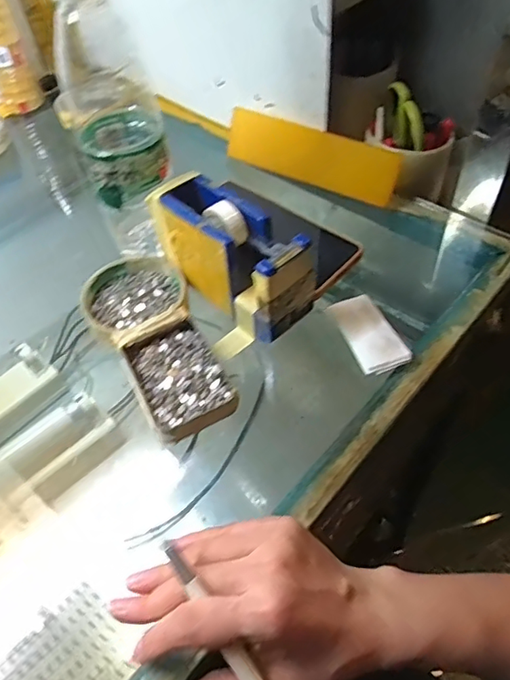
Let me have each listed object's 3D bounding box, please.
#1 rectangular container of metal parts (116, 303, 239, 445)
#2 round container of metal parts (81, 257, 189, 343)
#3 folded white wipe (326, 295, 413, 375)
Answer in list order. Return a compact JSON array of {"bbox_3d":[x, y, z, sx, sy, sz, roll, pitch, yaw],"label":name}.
[{"bbox_3d":[-0.056,0.022,0.383,0.060,0.015,0.096,-24,53,-14],"label":"rectangular container of metal parts"},{"bbox_3d":[-0.096,-0.035,0.426,0.080,0.012,0.078,-3,51,4],"label":"round container of metal parts"},{"bbox_3d":[0.085,-0.006,0.401,0.036,0.009,0.068,-23,53,-13],"label":"folded white wipe"}]

